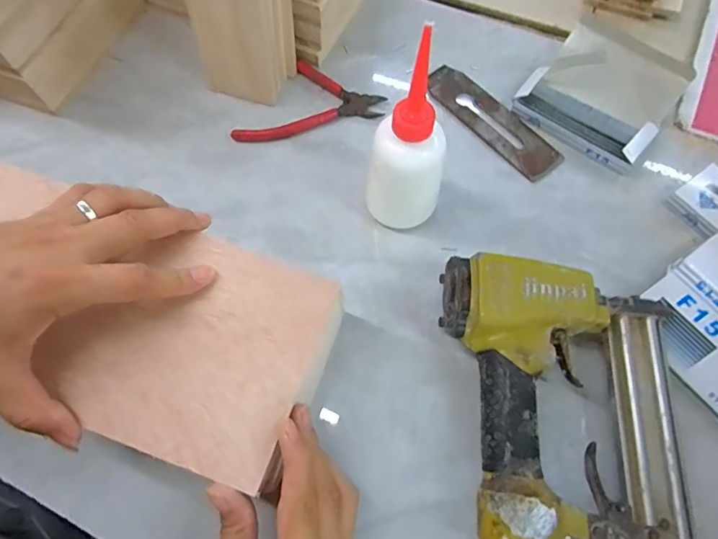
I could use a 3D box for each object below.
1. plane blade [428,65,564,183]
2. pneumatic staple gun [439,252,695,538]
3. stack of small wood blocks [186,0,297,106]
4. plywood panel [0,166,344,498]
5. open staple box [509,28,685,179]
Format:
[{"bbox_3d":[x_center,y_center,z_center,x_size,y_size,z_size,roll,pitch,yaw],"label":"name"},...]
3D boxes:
[{"bbox_3d":[0.131,-0.149,0.447,0.047,0.004,0.155,-38,71,-13],"label":"plane blade"},{"bbox_3d":[0.150,0.109,0.309,0.150,0.061,0.241,-6,67,-1],"label":"pneumatic staple gun"},{"bbox_3d":[-0.110,-0.232,0.422,0.084,0.123,0.070,14,69,7],"label":"stack of small wood blocks"},{"bbox_3d":[-0.296,-0.035,0.312,0.574,0.013,0.146,23,70,7],"label":"plywood panel"},{"bbox_3d":[0.235,-0.168,0.442,0.123,0.029,0.115,39,74,16],"label":"open staple box"}]

